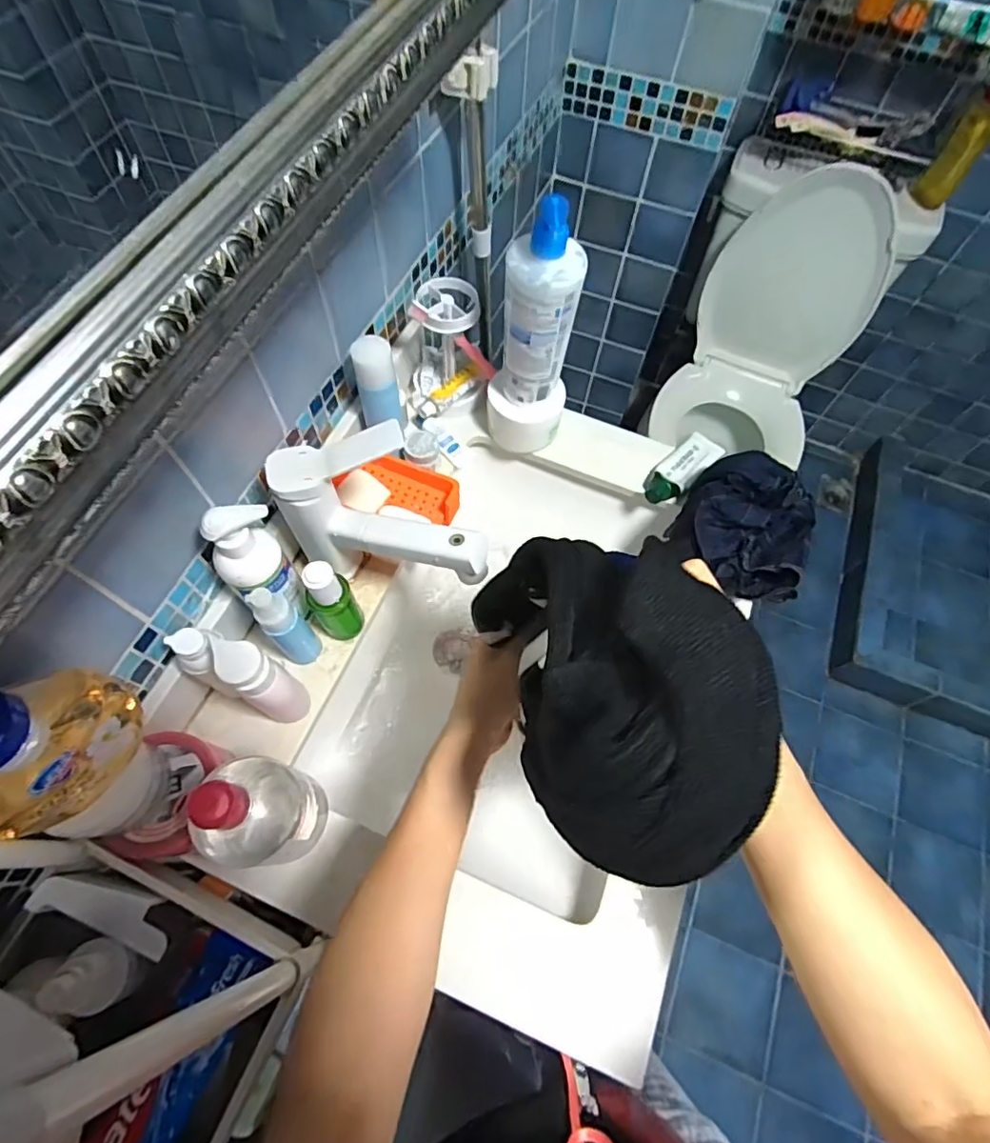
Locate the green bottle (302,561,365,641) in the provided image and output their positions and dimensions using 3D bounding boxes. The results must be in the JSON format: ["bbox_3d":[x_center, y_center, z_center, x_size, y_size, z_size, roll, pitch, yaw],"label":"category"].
[{"bbox_3d":[-0.146,0.029,0.509,0.038,0.112,0.031,-29,69,-15],"label":"green bottle"}]

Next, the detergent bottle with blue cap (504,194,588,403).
[{"bbox_3d":[0.043,-0.247,0.535,0.066,0.194,0.050,6,65,0],"label":"detergent bottle with blue cap"}]

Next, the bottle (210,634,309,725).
[{"bbox_3d":[-0.186,0.092,0.453,0.035,0.150,0.036,-9,65,-7],"label":"bottle"}]

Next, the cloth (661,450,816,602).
[{"bbox_3d":[0.268,-0.049,0.580,0.139,0.075,0.156,29,67,11],"label":"cloth"}]

